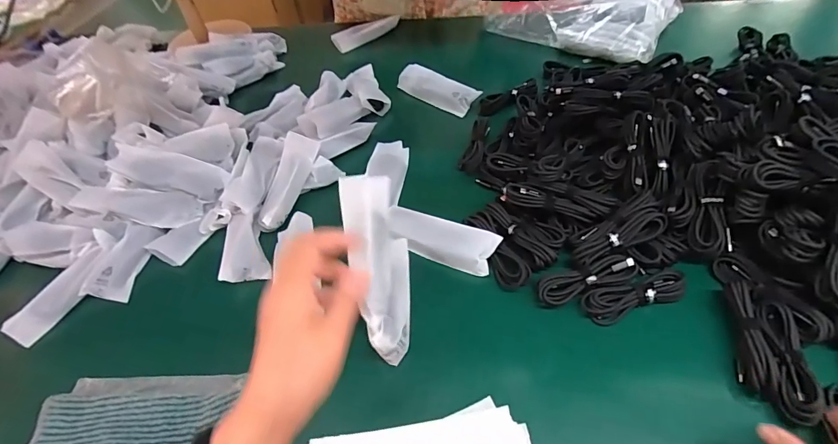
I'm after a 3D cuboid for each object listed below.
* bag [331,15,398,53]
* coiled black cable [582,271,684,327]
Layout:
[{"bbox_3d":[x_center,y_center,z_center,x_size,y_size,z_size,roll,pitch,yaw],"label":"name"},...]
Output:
[{"bbox_3d":[-0.105,-0.407,0.891,0.154,0.031,0.051,-25,50,-15],"label":"bag"},{"bbox_3d":[0.234,0.079,0.453,0.110,0.024,0.033,-15,48,-6],"label":"coiled black cable"}]

